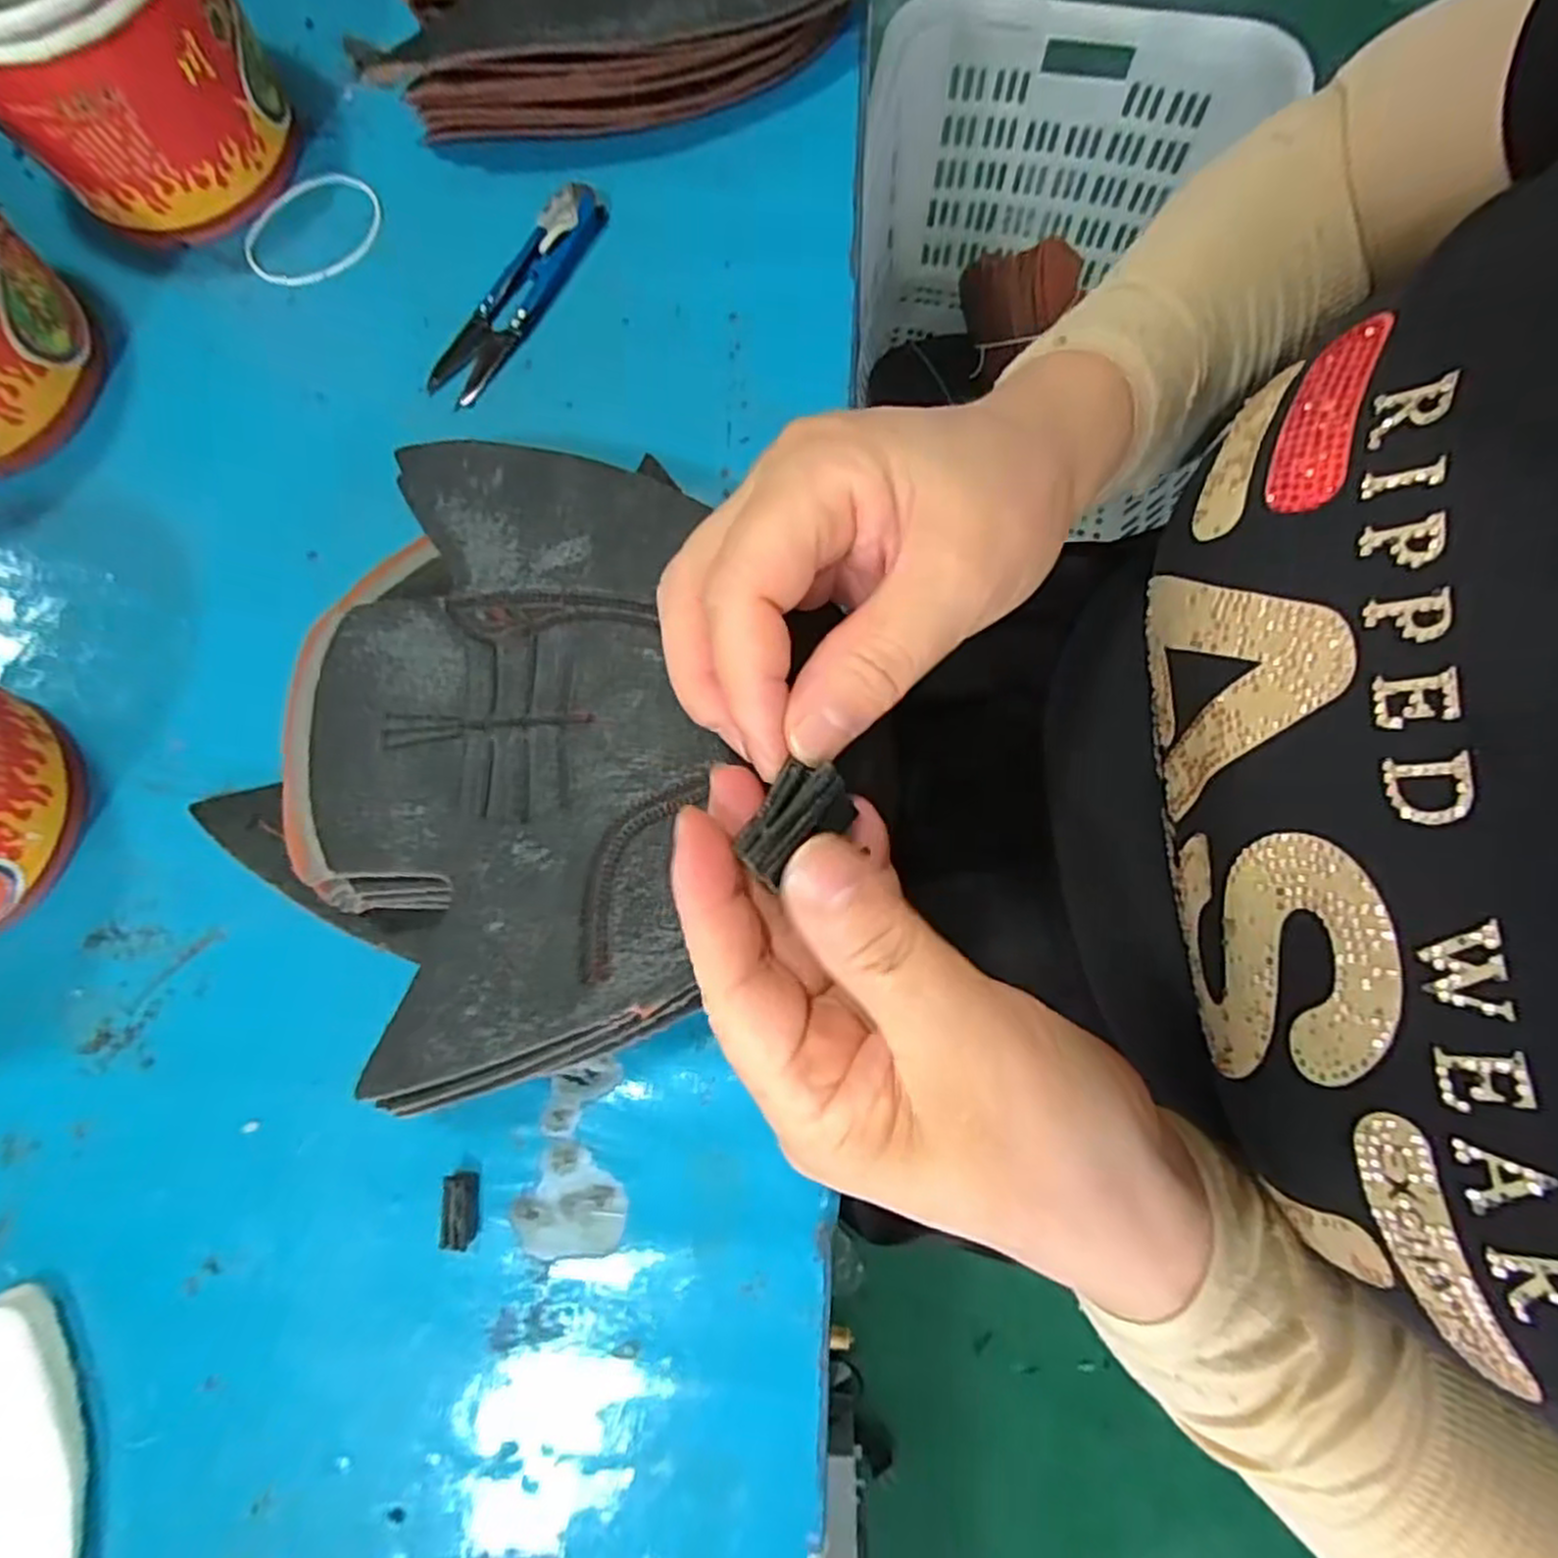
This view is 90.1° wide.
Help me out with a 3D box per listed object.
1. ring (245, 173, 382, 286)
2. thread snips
[{"bbox_3d":[-0.196,-0.232,0.327,0.059,0.004,0.048,-43,80,-7],"label":"ring"},{"bbox_3d":[-0.104,-0.197,0.313,0.025,0.011,0.102,31,81,7],"label":"thread snips"}]

